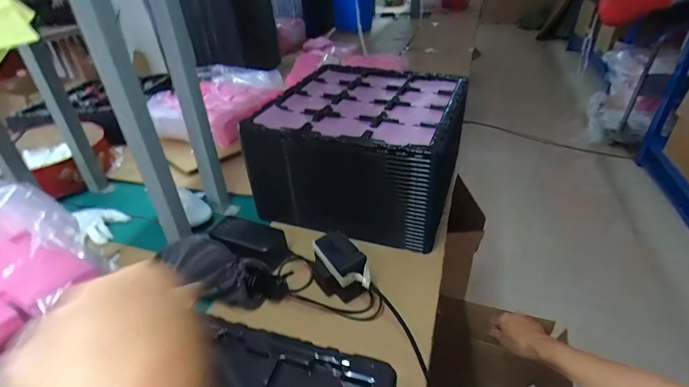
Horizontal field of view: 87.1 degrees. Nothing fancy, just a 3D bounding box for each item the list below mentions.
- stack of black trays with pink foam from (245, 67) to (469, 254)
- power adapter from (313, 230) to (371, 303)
[{"bbox_3d":[0.043,-0.096,0.717,0.338,0.183,0.362,9,37,18],"label":"stack of black trays with pink foam"},{"bbox_3d":[-0.005,0.112,0.522,0.058,0.073,0.094,-22,39,-24],"label":"power adapter"}]

